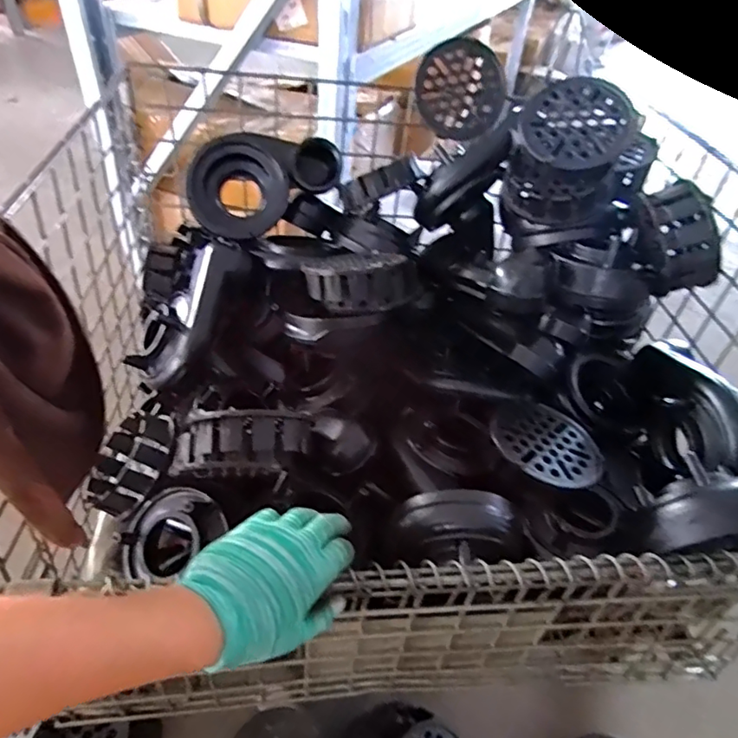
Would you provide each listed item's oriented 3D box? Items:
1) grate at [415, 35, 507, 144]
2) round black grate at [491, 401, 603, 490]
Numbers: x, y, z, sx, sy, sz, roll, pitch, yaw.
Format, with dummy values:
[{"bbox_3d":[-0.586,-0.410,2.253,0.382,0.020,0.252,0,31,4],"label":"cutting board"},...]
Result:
[{"bbox_3d":[0.134,-0.398,0.771,0.130,0.125,0.022,29,15,-16],"label":"grate"},{"bbox_3d":[0.212,0.086,0.637,0.129,0.007,0.135,10,35,-7],"label":"round black grate"}]

